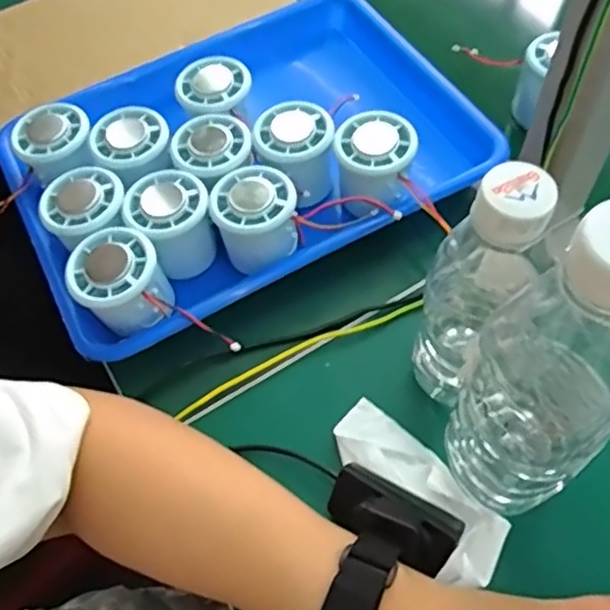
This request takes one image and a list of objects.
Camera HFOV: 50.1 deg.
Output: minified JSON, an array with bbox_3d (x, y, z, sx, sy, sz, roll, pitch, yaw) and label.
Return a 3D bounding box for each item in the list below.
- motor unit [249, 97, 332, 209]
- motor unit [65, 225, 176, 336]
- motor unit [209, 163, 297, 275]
[{"bbox_3d":[-0.004,-0.111,0.463,0.065,0.040,0.055,38,68,23],"label":"motor unit"},{"bbox_3d":[-0.119,-0.013,0.422,0.054,0.047,0.056,-29,61,-14],"label":"motor unit"},{"bbox_3d":[-0.034,-0.059,0.445,0.056,0.053,0.052,-11,58,-3],"label":"motor unit"}]

